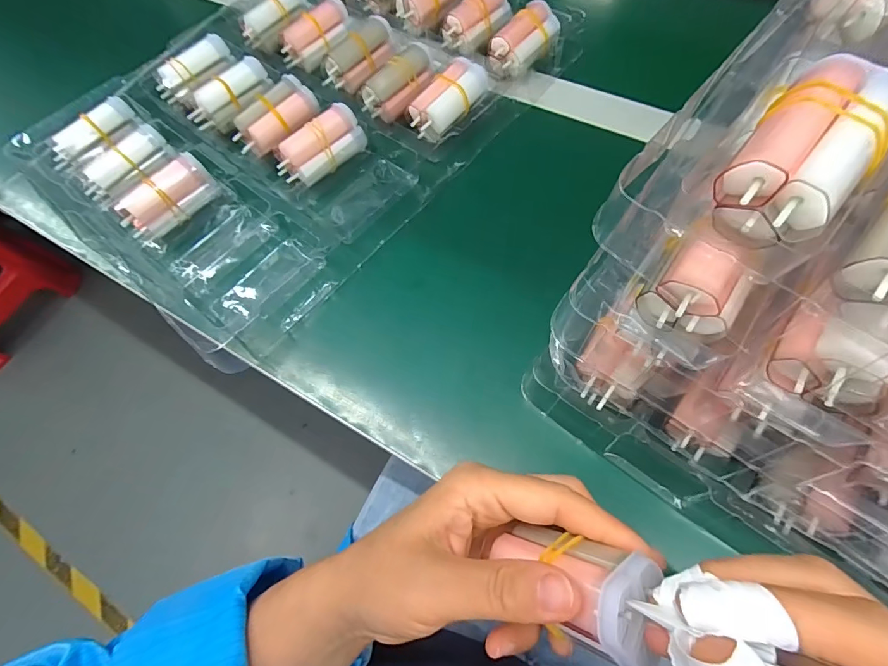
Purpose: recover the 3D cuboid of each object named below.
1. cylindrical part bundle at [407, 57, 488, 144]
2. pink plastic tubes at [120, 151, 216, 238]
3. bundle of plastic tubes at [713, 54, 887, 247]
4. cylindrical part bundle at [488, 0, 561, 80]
[{"bbox_3d":[0.003,-0.180,0.329,0.035,0.027,0.065,40,74,19],"label":"cylindrical part bundle"},{"bbox_3d":[-0.196,-0.097,0.298,0.023,0.026,0.066,40,74,19],"label":"pink plastic tubes"},{"bbox_3d":[0.126,-0.061,0.148,0.038,0.032,0.065,35,73,18],"label":"bundle of plastic tubes"},{"bbox_3d":[0.068,-0.243,0.351,0.033,0.026,0.065,36,73,18],"label":"cylindrical part bundle"}]

